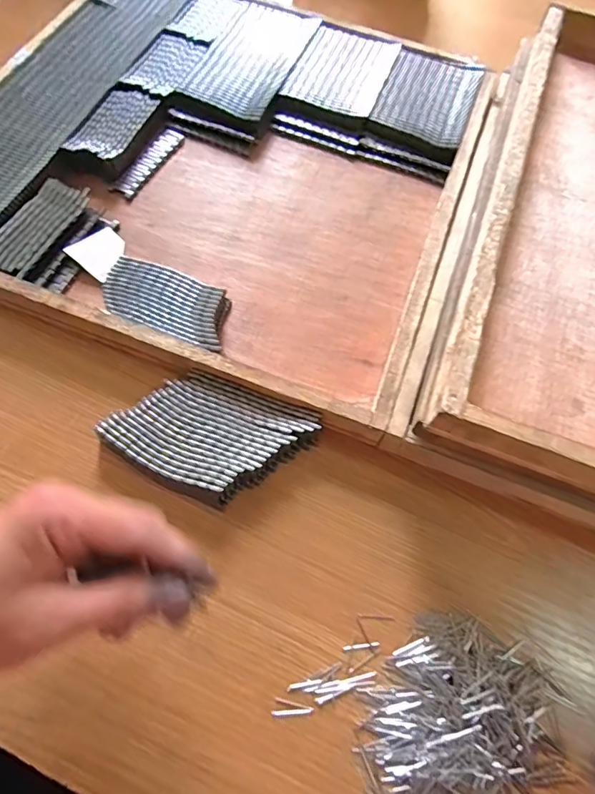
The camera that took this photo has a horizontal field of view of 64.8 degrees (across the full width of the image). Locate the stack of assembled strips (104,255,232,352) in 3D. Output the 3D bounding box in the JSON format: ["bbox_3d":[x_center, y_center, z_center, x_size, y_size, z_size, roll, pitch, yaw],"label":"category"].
[{"bbox_3d":[-0.088,-0.063,0.326,0.090,0.022,0.047,22,67,6],"label":"stack of assembled strips"}]

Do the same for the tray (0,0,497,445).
[{"bbox_3d":[-0.065,-0.202,0.391,0.396,0.035,0.381,20,66,7],"label":"tray"}]

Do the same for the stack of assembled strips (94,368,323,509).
[{"bbox_3d":[-0.054,0.026,0.295,0.118,0.019,0.073,20,66,7],"label":"stack of assembled strips"}]

